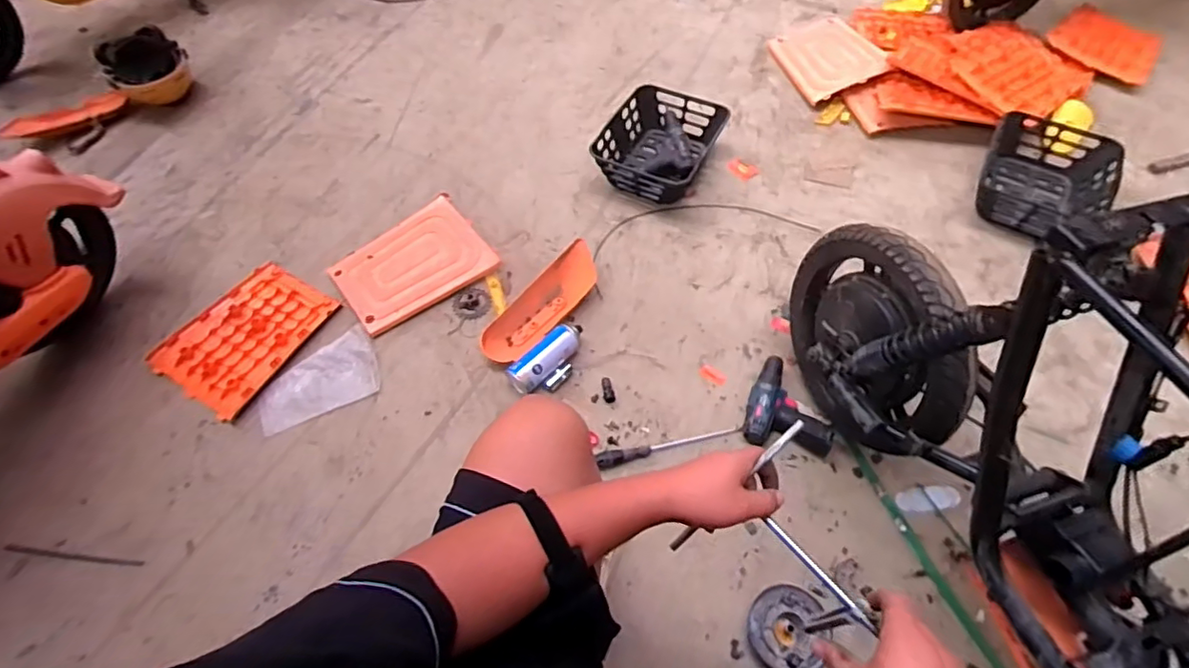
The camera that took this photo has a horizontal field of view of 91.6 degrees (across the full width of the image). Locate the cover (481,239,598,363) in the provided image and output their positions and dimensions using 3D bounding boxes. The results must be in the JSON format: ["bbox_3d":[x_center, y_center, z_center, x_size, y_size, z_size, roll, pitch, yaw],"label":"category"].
[{"bbox_3d":[-0.114,-0.067,1.277,0.118,0.058,0.332,34,66,21],"label":"cover"}]

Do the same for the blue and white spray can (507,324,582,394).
[{"bbox_3d":[-0.096,0.043,1.166,0.070,0.062,0.183,39,67,23],"label":"blue and white spray can"}]

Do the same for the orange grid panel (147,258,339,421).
[{"bbox_3d":[-0.701,-0.002,1.173,0.219,0.020,0.316,24,53,10],"label":"orange grid panel"}]

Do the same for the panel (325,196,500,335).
[{"bbox_3d":[-0.413,-0.167,1.303,0.322,0.026,0.240,-34,66,-15],"label":"panel"}]

